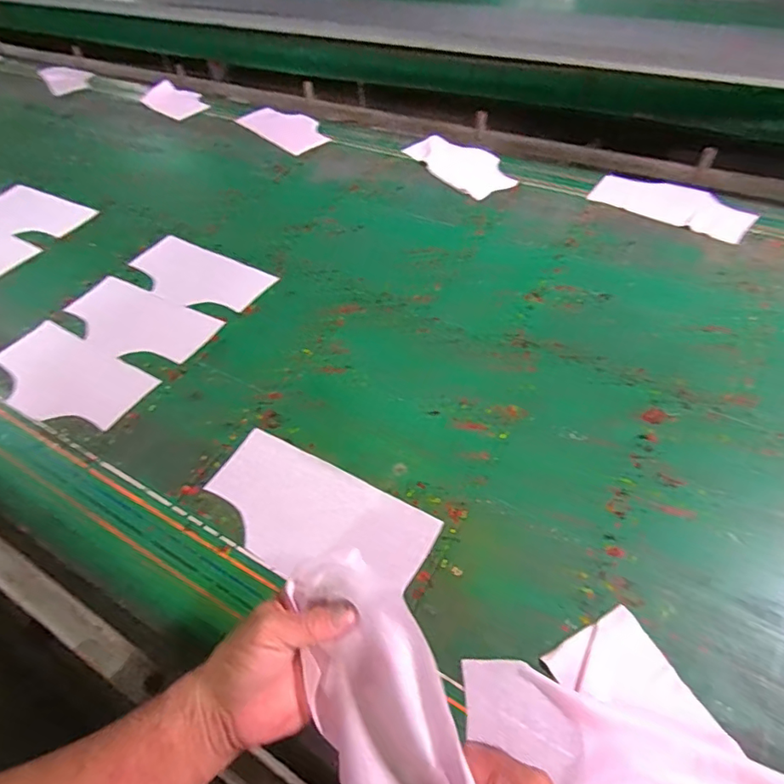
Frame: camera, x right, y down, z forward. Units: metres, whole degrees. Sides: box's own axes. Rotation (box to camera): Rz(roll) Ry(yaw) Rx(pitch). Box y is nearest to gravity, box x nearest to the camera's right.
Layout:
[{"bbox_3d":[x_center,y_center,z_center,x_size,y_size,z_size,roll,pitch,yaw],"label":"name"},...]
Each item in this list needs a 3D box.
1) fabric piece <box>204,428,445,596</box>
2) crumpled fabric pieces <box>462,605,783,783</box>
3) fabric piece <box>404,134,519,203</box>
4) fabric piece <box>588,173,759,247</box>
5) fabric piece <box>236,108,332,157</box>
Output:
[{"bbox_3d":[-0.105,0.159,0.641,0.304,0.008,0.148,23,56,23],"label":"fabric piece"},{"bbox_3d":[0.244,0.349,0.448,0.183,0.017,0.331,-36,56,-22],"label":"crumpled fabric pieces"},{"bbox_3d":[0.156,-0.548,1.182,0.142,0.016,0.303,-29,53,-18],"label":"fabric piece"},{"bbox_3d":[0.575,-0.390,1.017,0.299,0.008,0.147,31,59,27],"label":"fabric piece"},{"bbox_3d":[-0.289,-0.729,1.365,0.167,0.013,0.320,-33,55,-21],"label":"fabric piece"}]

